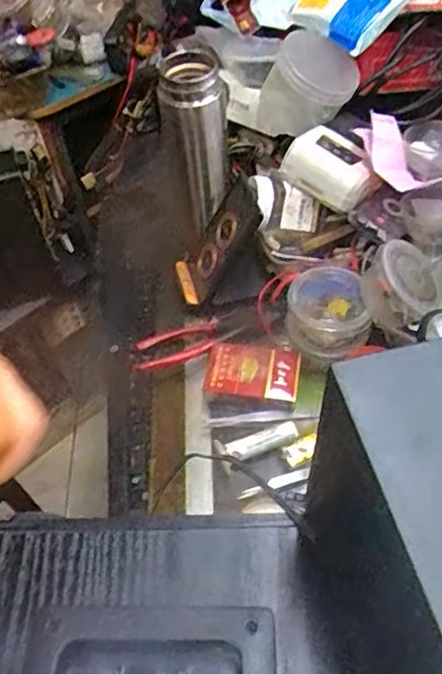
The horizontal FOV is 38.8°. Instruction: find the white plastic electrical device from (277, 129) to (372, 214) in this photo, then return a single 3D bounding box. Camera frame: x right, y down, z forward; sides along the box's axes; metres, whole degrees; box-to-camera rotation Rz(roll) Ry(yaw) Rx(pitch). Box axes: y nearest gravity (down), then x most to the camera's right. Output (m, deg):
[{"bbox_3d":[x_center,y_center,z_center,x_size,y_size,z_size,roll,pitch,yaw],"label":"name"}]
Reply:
[{"bbox_3d":[0.104,-0.162,0.602,0.086,0.038,0.056,33,62,26],"label":"white plastic electrical device"}]

